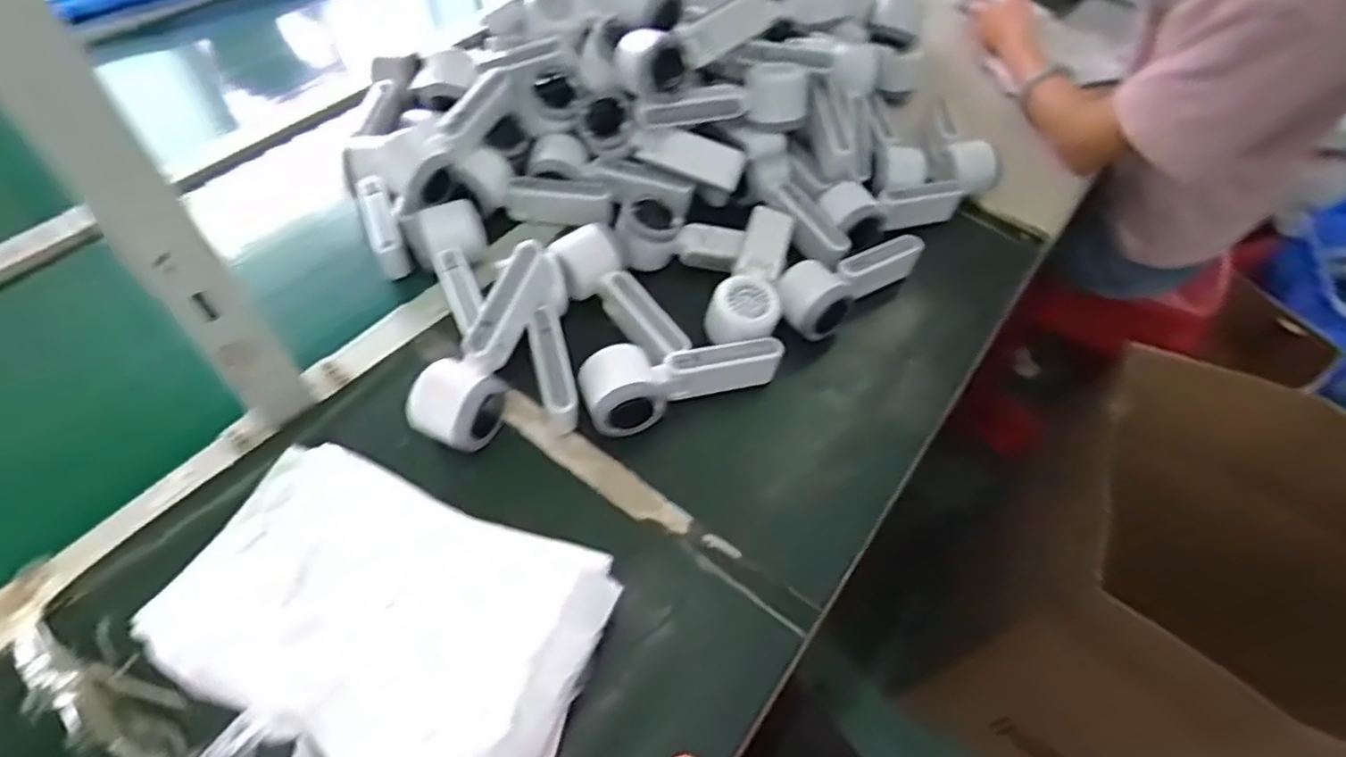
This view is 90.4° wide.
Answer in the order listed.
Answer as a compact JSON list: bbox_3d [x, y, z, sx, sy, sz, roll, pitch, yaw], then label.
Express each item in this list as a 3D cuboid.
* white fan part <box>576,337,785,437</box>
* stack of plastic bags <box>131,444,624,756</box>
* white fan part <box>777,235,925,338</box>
[{"bbox_3d":[0.006,-0.005,0.555,0.166,0.047,0.063,-21,58,-18],"label":"white fan part"},{"bbox_3d":[-0.174,0.165,0.409,0.241,0.071,0.195,16,54,7],"label":"stack of plastic bags"},{"bbox_3d":[0.170,-0.088,0.630,0.161,0.052,0.057,-26,60,-22],"label":"white fan part"}]

